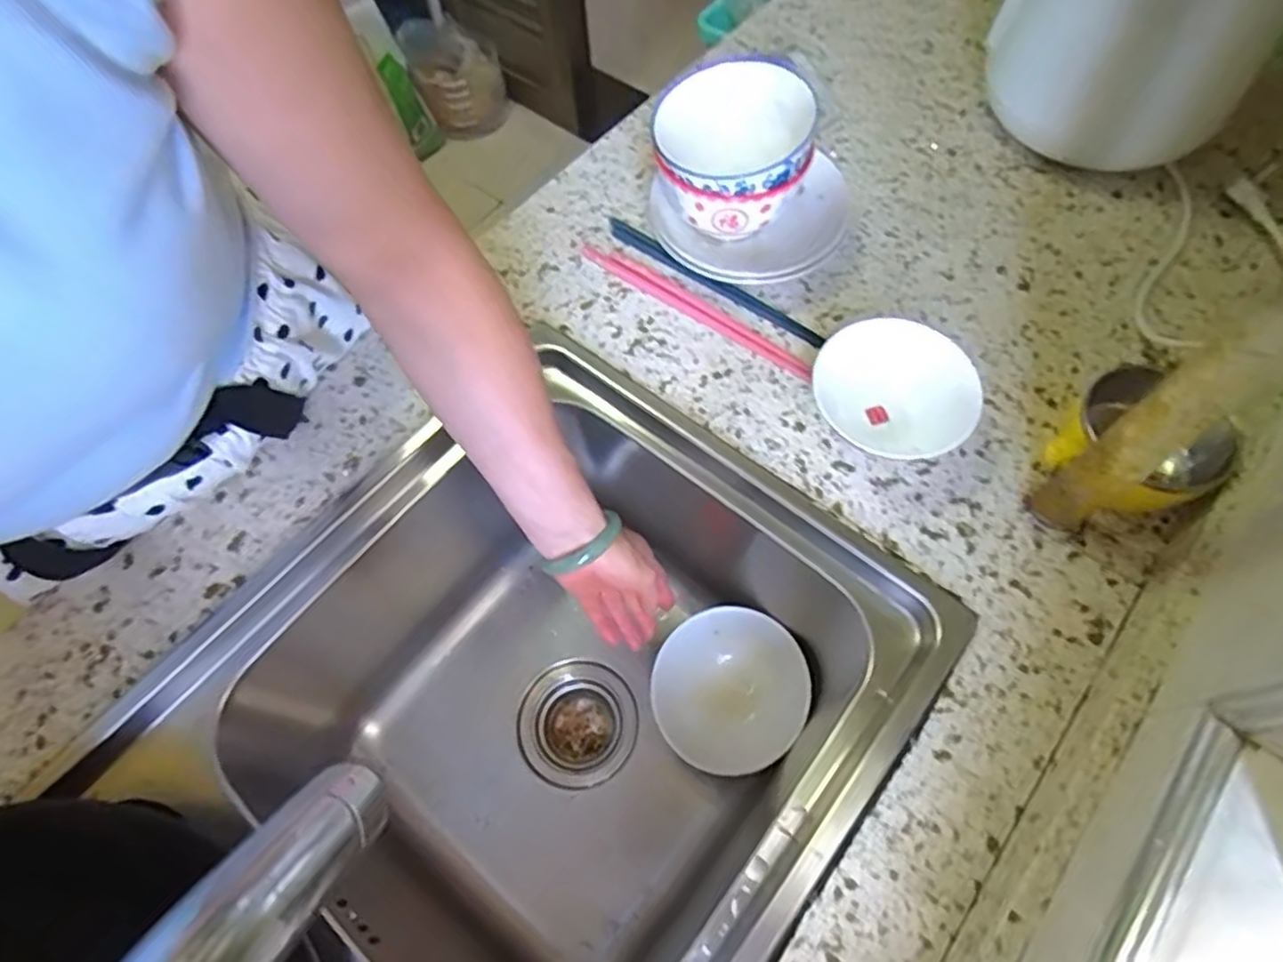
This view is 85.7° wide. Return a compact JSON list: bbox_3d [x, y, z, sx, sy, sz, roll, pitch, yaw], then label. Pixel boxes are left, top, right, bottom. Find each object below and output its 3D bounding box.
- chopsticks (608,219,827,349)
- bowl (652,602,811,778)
[{"bbox_3d":[0.058,-0.172,0.588,0.221,0.008,0.018,35,70,17],"label":"chopsticks"},{"bbox_3d":[0.078,0.185,0.612,0.134,0.044,0.131,0,63,0],"label":"bowl"}]

